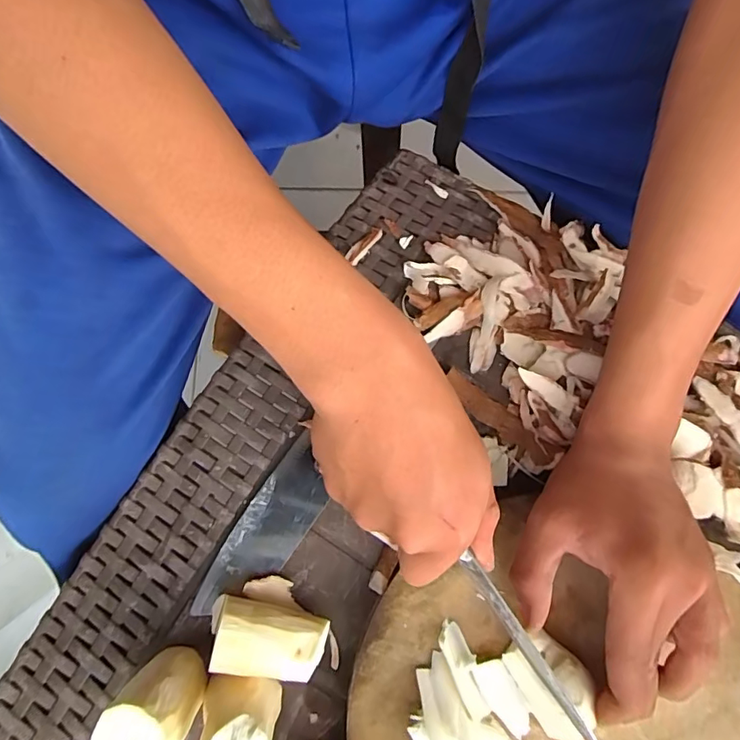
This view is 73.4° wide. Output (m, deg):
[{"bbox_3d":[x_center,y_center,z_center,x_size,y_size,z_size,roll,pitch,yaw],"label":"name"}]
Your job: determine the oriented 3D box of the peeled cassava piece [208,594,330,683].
[{"bbox_3d":[-0.056,0.140,0.260,0.063,0.025,0.033,12,75,2],"label":"peeled cassava piece"}]

